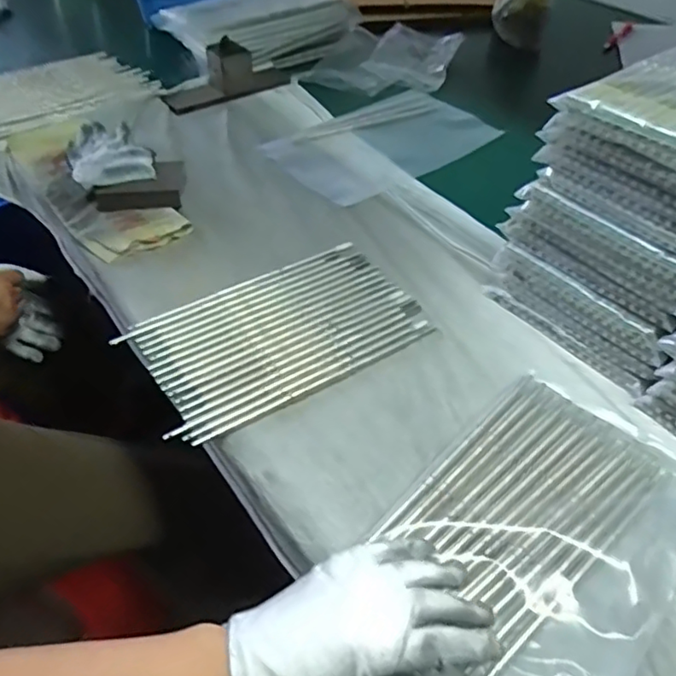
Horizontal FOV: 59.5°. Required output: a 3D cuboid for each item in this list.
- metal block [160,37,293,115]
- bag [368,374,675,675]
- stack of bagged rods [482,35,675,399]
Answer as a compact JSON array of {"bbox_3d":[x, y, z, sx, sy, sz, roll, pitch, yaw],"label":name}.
[{"bbox_3d":[-0.179,-0.437,0.962,0.228,0.075,0.064,-28,52,-23],"label":"metal block"},{"bbox_3d":[0.138,0.154,0.426,0.181,0.026,0.310,34,56,28],"label":"bag"},{"bbox_3d":[0.304,-0.122,0.560,0.206,0.224,0.184,-30,53,-25],"label":"stack of bagged rods"}]

